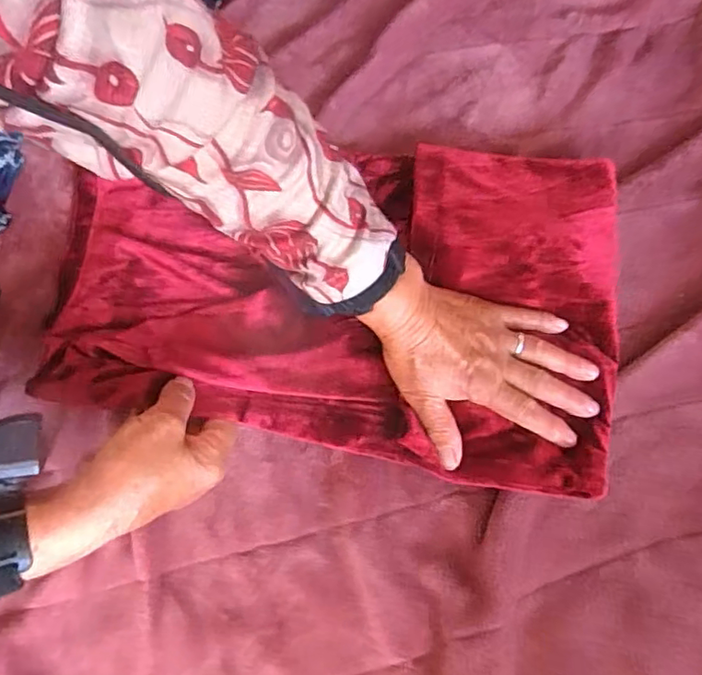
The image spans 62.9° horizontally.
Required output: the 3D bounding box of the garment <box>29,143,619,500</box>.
[{"bbox_3d":[-0.011,-0.040,0.453,0.435,0.035,0.262,8,74,2],"label":"garment"}]

